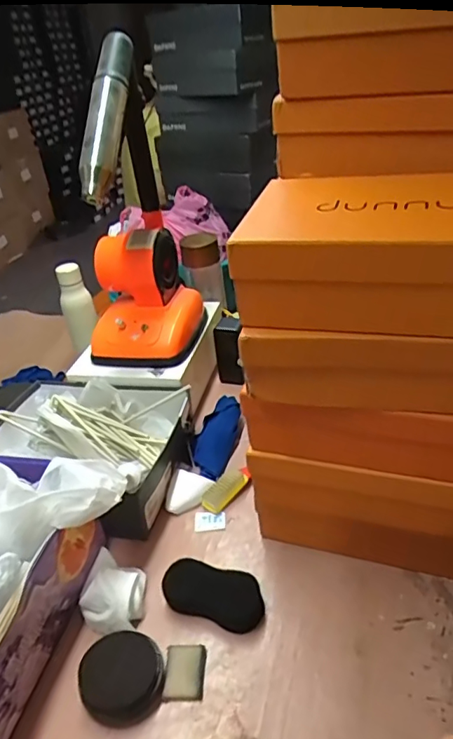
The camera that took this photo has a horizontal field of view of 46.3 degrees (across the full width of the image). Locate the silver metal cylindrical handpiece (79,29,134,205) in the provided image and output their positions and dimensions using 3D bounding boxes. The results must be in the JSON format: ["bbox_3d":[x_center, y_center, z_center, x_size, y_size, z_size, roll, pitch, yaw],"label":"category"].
[{"bbox_3d":[-0.177,-0.375,0.781,0.069,0.270,0.053,6,-6,19],"label":"silver metal cylindrical handpiece"}]

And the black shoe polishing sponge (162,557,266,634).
[{"bbox_3d":[-0.016,0.280,0.666,0.123,0.034,0.059,8,36,22],"label":"black shoe polishing sponge"}]

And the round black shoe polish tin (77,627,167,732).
[{"bbox_3d":[-0.116,0.343,0.596,0.087,0.043,0.087,-5,33,3],"label":"round black shoe polish tin"}]

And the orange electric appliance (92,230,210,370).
[{"bbox_3d":[-0.152,-0.131,0.969,0.173,0.211,0.188,2,34,14],"label":"orange electric appliance"}]

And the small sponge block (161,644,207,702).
[{"bbox_3d":[-0.048,0.345,0.608,0.045,0.010,0.059,-4,33,6],"label":"small sponge block"}]

